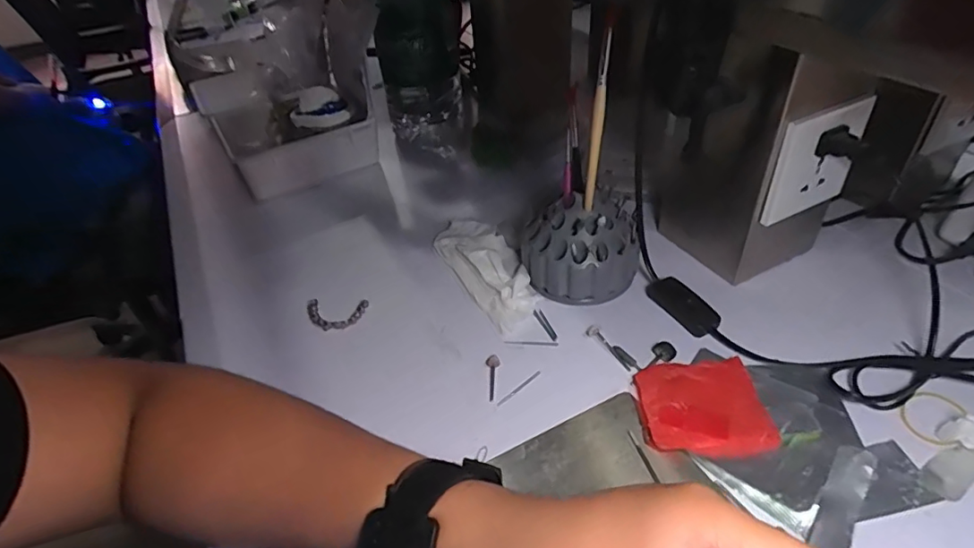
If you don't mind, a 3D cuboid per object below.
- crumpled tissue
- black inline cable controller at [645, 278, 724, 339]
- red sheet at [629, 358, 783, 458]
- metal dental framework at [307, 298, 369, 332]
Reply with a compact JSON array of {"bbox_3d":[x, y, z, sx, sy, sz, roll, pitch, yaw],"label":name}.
[{"bbox_3d":[0.001,-0.008,0.512,0.060,0.017,0.158,-22,43,-18],"label":"crumpled tissue"},{"bbox_3d":[0.163,0.024,0.454,0.028,0.020,0.065,-23,43,-19],"label":"black inline cable controller"},{"bbox_3d":[0.149,0.092,0.380,0.082,0.006,0.075,-3,40,3],"label":"red sheet"},{"bbox_3d":[-0.136,0.035,0.482,0.055,0.010,0.032,1,41,8],"label":"metal dental framework"}]

